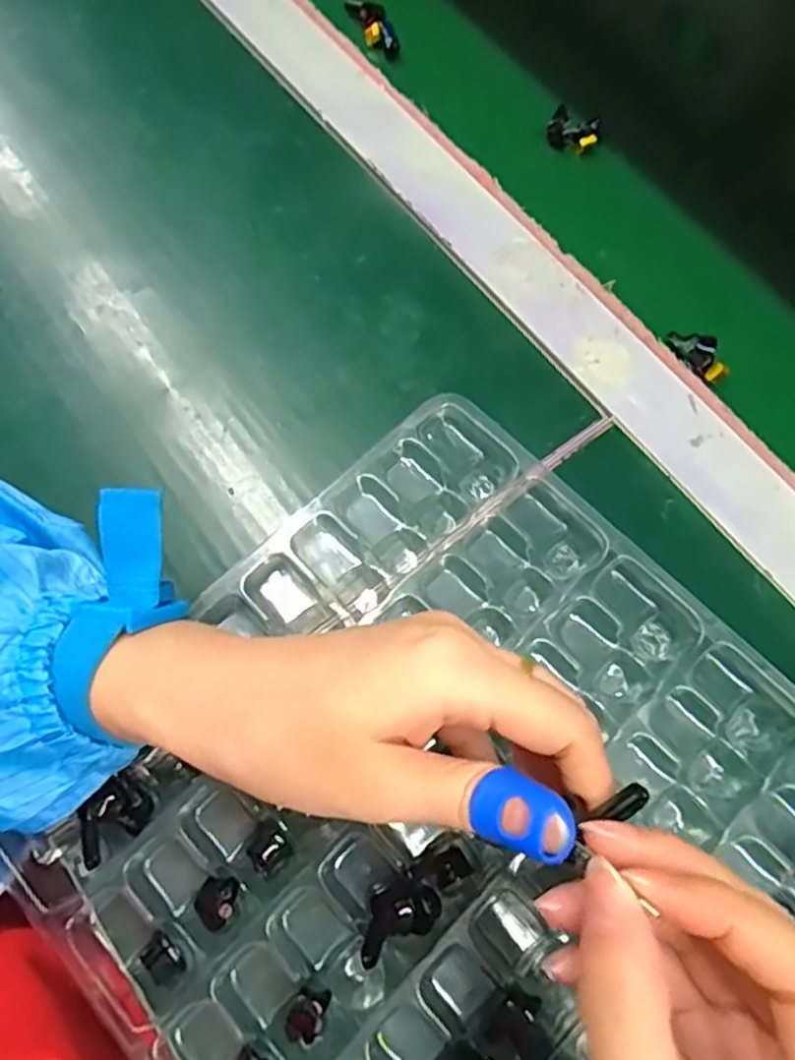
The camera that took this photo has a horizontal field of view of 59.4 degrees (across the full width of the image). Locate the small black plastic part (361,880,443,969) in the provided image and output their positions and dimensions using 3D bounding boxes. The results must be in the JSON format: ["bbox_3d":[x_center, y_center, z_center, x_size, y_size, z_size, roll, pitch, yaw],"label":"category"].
[{"bbox_3d":[-0.002,0.135,0.244,0.033,0.012,0.020,-31,74,-9],"label":"small black plastic part"}]

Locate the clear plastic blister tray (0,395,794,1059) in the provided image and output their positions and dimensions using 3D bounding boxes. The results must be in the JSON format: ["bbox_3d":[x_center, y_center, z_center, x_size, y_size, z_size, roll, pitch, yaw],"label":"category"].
[{"bbox_3d":[0.015,0.104,0.263,0.255,0.030,0.236,-39,75,-11],"label":"clear plastic blister tray"}]

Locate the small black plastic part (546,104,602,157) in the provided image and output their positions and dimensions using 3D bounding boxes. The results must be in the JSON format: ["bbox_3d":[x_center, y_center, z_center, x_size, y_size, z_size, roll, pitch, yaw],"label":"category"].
[{"bbox_3d":[0.101,-0.227,0.397,0.028,0.013,0.017,27,74,10],"label":"small black plastic part"}]

